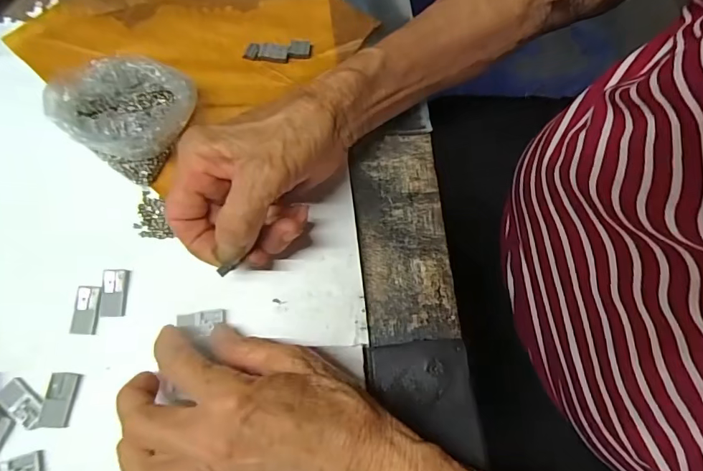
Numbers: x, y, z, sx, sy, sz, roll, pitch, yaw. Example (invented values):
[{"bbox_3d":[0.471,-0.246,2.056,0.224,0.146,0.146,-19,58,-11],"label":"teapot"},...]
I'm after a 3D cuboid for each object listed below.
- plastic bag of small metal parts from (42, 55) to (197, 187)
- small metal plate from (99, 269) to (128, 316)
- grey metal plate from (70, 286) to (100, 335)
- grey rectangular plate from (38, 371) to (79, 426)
[{"bbox_3d":[-0.141,-0.080,0.279,0.066,0.046,0.072,38,74,11],"label":"plastic bag of small metal parts"},{"bbox_3d":[-0.141,0.033,0.262,0.014,0.004,0.028,-3,71,-3],"label":"small metal plate"},{"bbox_3d":[-0.155,0.043,0.258,0.014,0.004,0.028,0,70,-2],"label":"grey metal plate"},{"bbox_3d":[-0.160,0.089,0.242,0.012,0.004,0.028,2,70,-1],"label":"grey rectangular plate"}]

